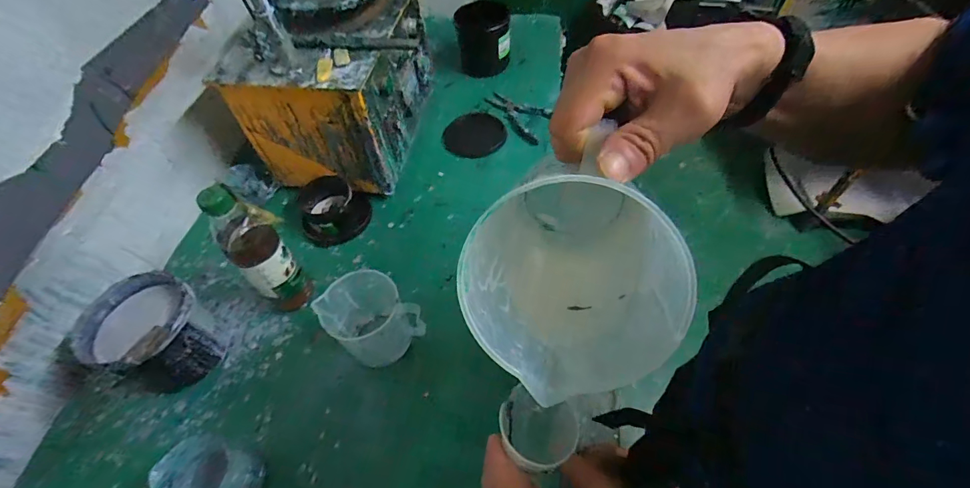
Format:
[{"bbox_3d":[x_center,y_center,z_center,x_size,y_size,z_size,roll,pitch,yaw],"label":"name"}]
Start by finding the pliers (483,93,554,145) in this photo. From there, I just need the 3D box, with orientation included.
[{"bbox_3d":[0.062,-0.273,0.869,0.182,0.016,0.106,33,63,24],"label":"pliers"}]

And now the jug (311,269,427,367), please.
[{"bbox_3d":[-0.151,0.107,0.552,0.089,0.114,0.096,-39,61,-21],"label":"jug"}]

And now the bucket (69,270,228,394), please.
[{"bbox_3d":[-0.429,0.124,0.550,0.119,0.119,0.127,-2,55,3],"label":"bucket"}]

